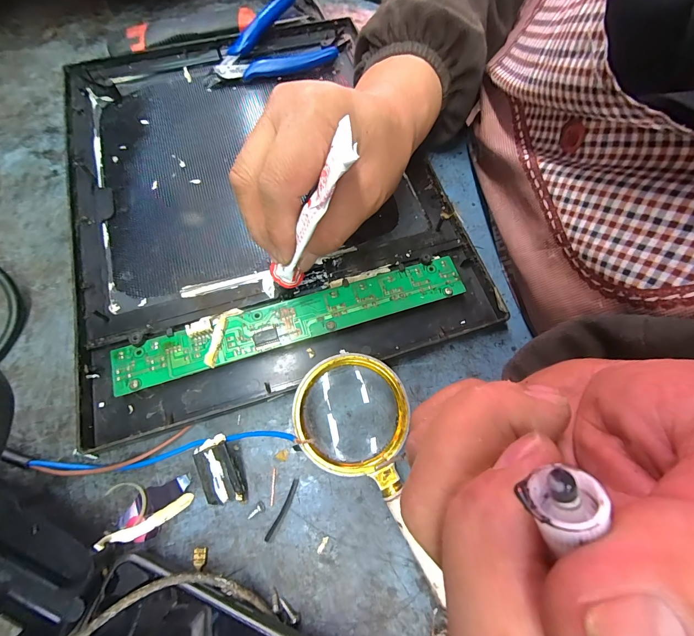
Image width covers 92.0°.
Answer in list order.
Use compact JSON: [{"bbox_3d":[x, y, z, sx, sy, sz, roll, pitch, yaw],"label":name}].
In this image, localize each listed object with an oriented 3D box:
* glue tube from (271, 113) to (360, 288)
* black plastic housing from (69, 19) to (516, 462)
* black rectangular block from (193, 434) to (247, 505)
[{"bbox_3d":[-0.021,-0.054,0.189,0.025,0.100,0.017,46,40,15],"label":"glue tube"},{"bbox_3d":[-0.076,-0.114,0.276,0.280,0.018,0.345,-17,70,-8],"label":"black plastic housing"},{"bbox_3d":[-0.074,0.088,0.195,0.025,0.009,0.039,-17,93,12],"label":"black rectangular block"}]

